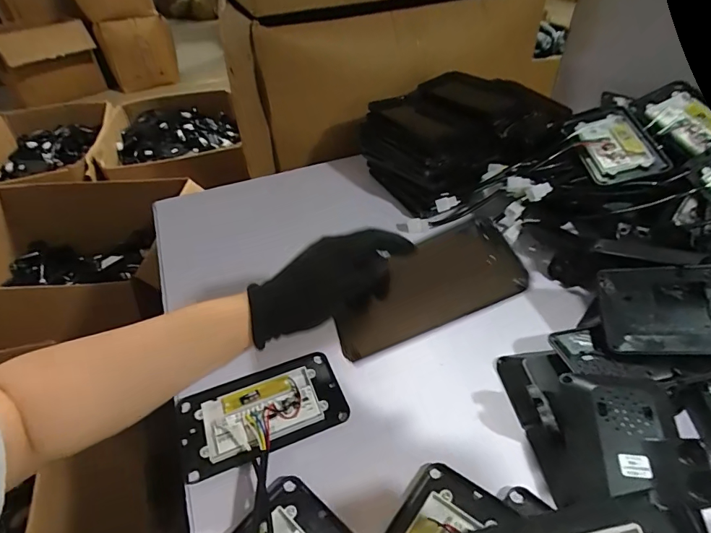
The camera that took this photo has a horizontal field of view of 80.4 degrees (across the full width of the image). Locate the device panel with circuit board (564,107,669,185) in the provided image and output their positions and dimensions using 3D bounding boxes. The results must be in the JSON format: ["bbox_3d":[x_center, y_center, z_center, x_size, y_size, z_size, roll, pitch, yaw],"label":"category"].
[{"bbox_3d":[0.359,-0.176,0.593,0.090,0.012,0.158,-12,50,13],"label":"device panel with circuit board"}]

